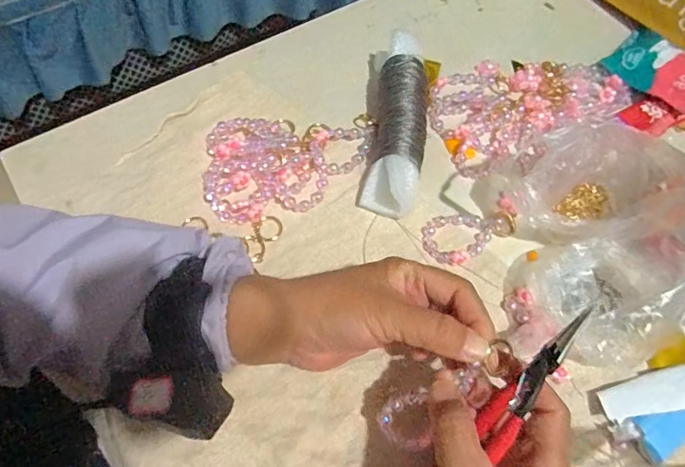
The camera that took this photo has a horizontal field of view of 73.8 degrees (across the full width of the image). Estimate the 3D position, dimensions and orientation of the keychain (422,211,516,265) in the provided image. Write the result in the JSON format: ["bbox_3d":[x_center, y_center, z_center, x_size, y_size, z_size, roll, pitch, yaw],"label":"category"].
[{"bbox_3d":[0.105,-0.004,0.382,0.082,0.008,0.045,-29,68,-15],"label":"keychain"}]

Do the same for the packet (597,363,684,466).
[{"bbox_3d":[0.236,0.122,0.320,0.102,0.013,0.049,-15,65,-9],"label":"packet"}]

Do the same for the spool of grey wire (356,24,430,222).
[{"bbox_3d":[0.049,-0.102,0.410,0.054,0.039,0.183,9,64,2],"label":"spool of grey wire"}]

